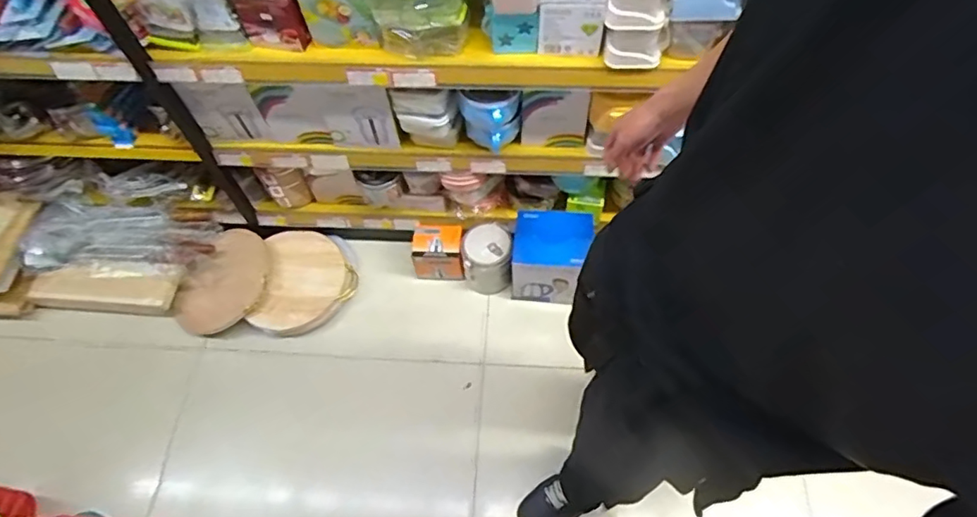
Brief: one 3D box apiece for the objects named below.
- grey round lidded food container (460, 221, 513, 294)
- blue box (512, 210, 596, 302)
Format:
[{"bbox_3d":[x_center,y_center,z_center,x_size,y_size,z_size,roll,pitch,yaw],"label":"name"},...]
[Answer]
[{"bbox_3d":[-0.003,-0.001,1.551,0.133,0.152,0.129,-1,60,2],"label":"grey round lidded food container"},{"bbox_3d":[0.169,-0.003,1.513,0.196,0.181,0.181,7,60,7],"label":"blue box"}]

